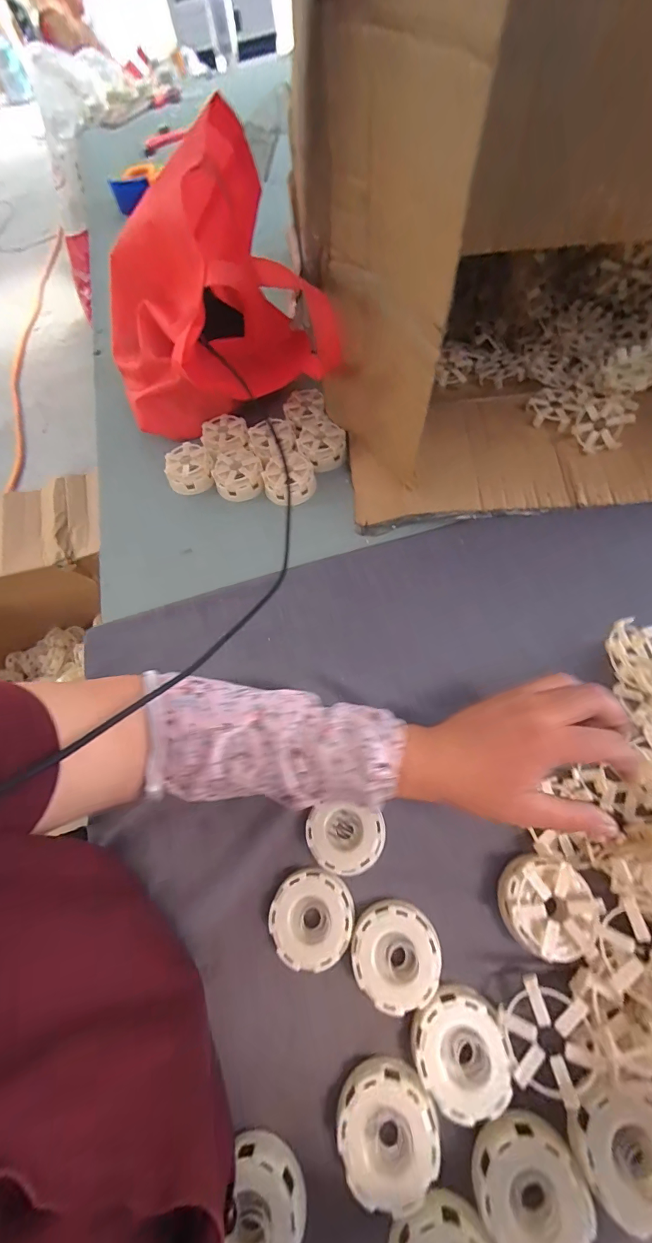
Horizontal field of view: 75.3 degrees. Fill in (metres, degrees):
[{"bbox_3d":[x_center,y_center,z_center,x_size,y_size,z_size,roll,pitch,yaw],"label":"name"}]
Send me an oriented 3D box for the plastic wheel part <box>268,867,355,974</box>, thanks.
[{"bbox_3d":[-0.011,0.236,0.339,0.063,0.022,0.066,-1,61,1],"label":"plastic wheel part"}]

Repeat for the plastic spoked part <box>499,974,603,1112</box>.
[{"bbox_3d":[0.149,0.280,0.283,0.059,0.009,0.058,-7,66,15],"label":"plastic spoked part"}]

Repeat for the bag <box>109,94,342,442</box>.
[{"bbox_3d":[-0.174,-0.411,0.525,0.226,0.252,0.301,-23,63,-11],"label":"bag"}]

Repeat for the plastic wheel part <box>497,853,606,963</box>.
[{"bbox_3d":[0.167,0.216,0.320,0.061,0.038,0.062,-1,61,1],"label":"plastic wheel part"}]

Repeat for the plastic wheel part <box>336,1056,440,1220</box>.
[{"bbox_3d":[0.041,0.341,0.284,0.064,0.026,0.065,-1,61,1],"label":"plastic wheel part"}]

